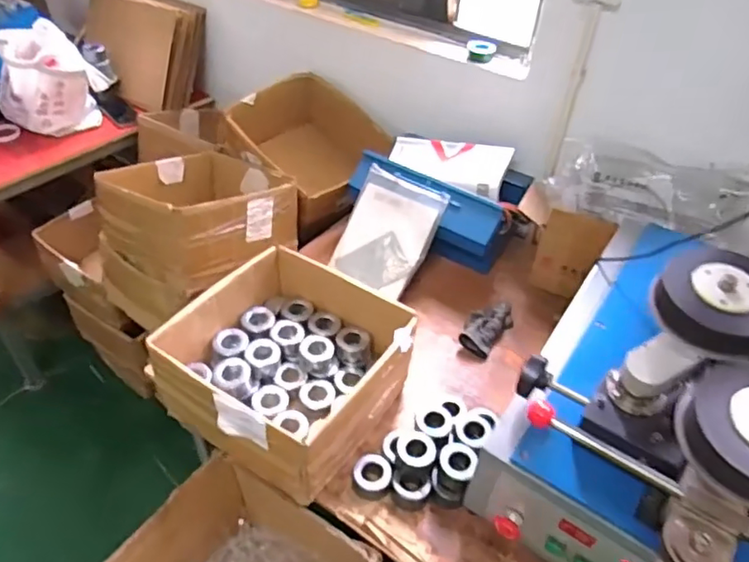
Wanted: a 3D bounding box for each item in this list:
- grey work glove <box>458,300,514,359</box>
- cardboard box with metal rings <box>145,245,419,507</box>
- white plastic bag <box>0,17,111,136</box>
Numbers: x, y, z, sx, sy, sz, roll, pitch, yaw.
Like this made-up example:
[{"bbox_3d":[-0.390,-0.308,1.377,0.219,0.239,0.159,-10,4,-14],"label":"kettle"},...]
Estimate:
[{"bbox_3d":[0.231,0.091,1.165,0.073,0.033,0.141,30,49,26],"label":"grey work glove"},{"bbox_3d":[-0.138,0.133,0.978,0.329,0.152,0.353,26,47,22],"label":"cardboard box with metal rings"},{"bbox_3d":[-0.908,-0.555,1.581,0.251,0.245,0.179,-28,51,-30],"label":"white plastic bag"}]

